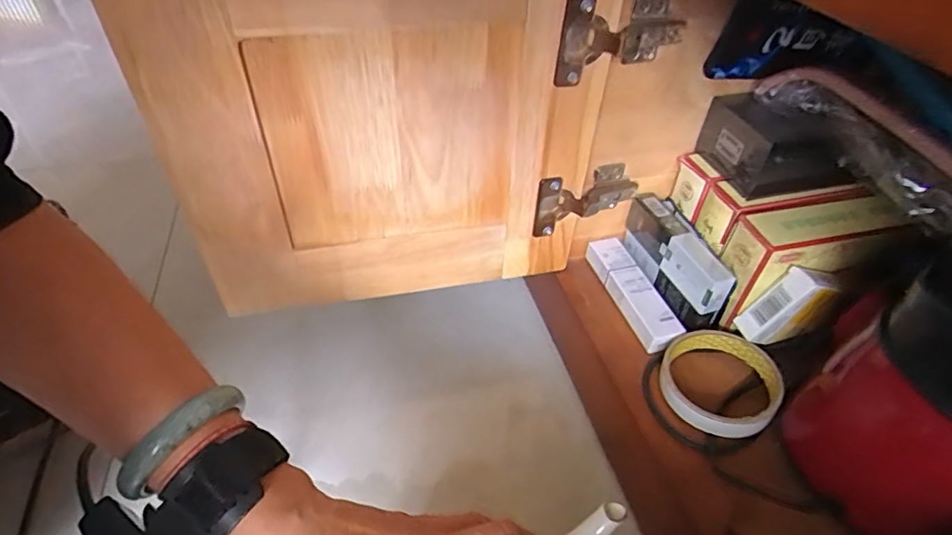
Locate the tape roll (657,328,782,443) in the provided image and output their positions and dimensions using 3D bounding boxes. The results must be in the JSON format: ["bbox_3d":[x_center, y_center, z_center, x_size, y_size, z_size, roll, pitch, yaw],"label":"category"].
[{"bbox_3d":[0.185,0.086,0.414,0.085,0.025,0.080,1,44,-1],"label":"tape roll"}]

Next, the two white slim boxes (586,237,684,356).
[{"bbox_3d":[0.139,0.023,0.486,0.033,0.025,0.124,-12,46,-15],"label":"two white slim boxes"}]

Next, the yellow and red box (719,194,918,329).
[{"bbox_3d":[0.260,-0.005,0.436,0.121,0.097,0.044,-7,45,-9],"label":"yellow and red box"}]

